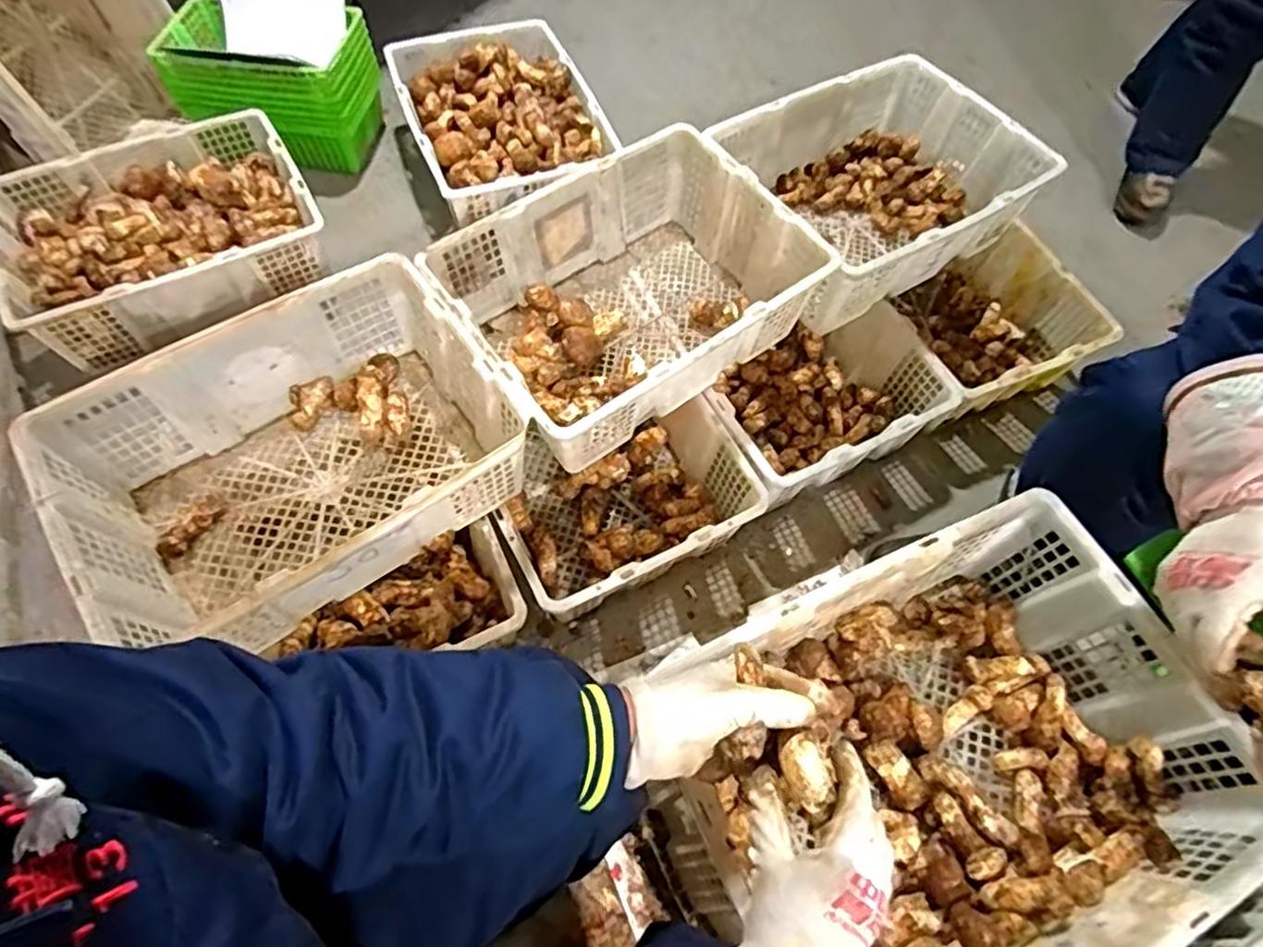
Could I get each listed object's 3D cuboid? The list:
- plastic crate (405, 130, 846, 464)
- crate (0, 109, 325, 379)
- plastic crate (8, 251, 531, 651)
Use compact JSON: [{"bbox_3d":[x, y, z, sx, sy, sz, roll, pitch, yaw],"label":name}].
[{"bbox_3d":[-0.005,-0.251,0.978,0.486,0.173,0.351,-33,70,-19],"label":"plastic crate"},{"bbox_3d":[-0.812,-0.426,1.168,0.474,0.147,0.395,-29,68,-17],"label":"crate"},{"bbox_3d":[-0.394,-0.010,0.828,0.464,0.188,0.349,-34,70,-19],"label":"plastic crate"}]

